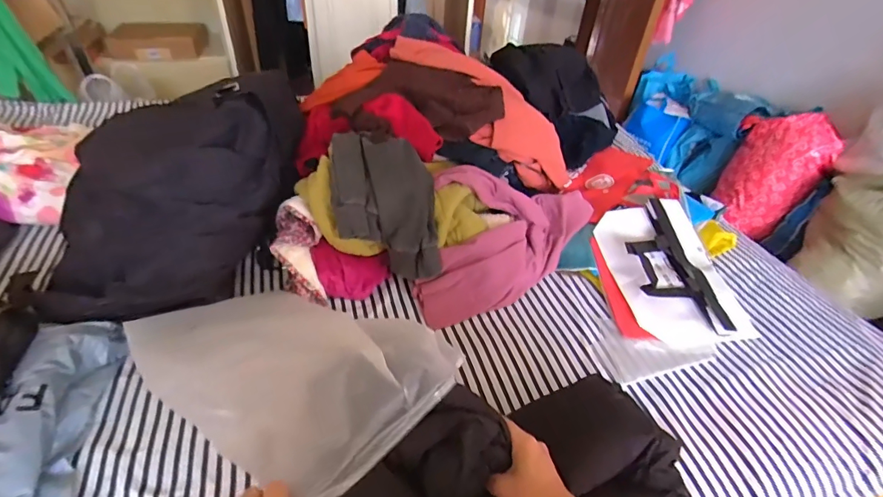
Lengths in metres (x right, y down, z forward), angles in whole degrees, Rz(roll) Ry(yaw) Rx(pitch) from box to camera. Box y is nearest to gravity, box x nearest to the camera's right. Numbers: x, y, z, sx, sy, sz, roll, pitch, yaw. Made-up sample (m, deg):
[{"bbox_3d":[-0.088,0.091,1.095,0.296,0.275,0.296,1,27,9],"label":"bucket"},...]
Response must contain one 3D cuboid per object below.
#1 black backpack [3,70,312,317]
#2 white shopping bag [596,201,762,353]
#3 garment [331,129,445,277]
[{"bbox_3d":[-0.510,-0.083,0.841,0.516,0.320,0.276,-16,45,-23],"label":"black backpack"},{"bbox_3d":[0.482,0.038,0.949,0.229,0.076,0.349,-5,41,-11],"label":"white shopping bag"},{"bbox_3d":[-0.122,-0.090,0.915,0.188,0.200,0.262,-6,42,-12],"label":"garment"}]

